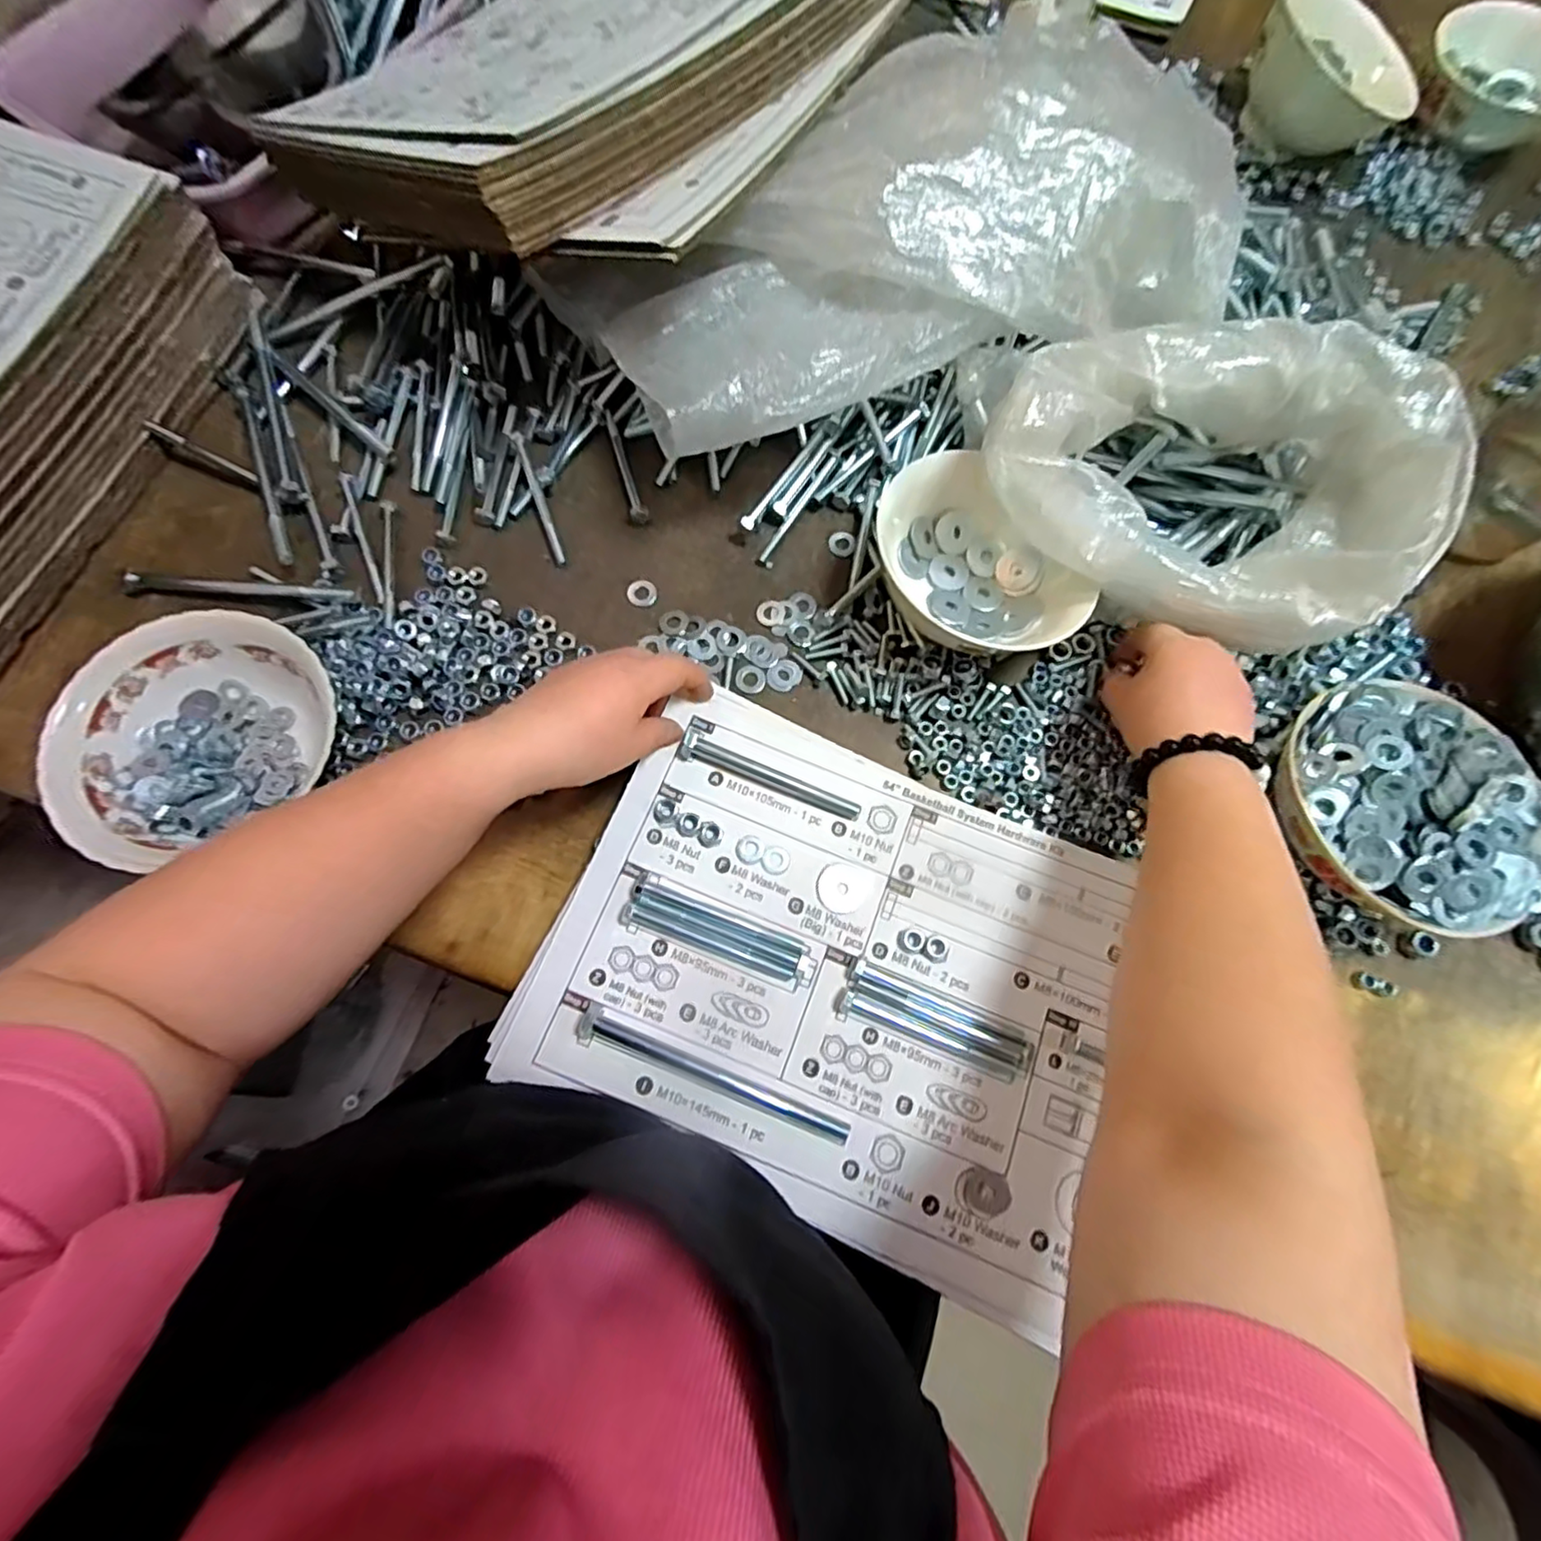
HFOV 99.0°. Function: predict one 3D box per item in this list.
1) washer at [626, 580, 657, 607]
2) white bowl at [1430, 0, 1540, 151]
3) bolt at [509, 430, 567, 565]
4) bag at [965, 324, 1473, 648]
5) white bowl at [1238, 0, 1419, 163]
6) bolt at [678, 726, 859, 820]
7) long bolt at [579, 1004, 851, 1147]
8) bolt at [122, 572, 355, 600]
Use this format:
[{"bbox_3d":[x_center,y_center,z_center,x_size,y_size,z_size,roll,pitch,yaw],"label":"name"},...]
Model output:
[{"bbox_3d":[-0.087,-0.121,0.448,0.019,0.005,0.019,1,74,-2],"label":"washer"},{"bbox_3d":[0.630,-0.589,0.568,0.138,0.057,0.120,30,75,6],"label":"white bowl"},{"bbox_3d":[-0.160,-0.189,0.452,0.009,0.014,0.102,-20,76,-7],"label":"bolt"},{"bbox_3d":[0.251,-0.165,0.400,0.242,0.126,0.167,18,75,3],"label":"bag"},{"bbox_3d":[0.467,-0.580,0.555,0.132,0.078,0.132,1,74,-2],"label":"white bowl"},{"bbox_3d":[0.000,0.004,0.389,0.111,0.020,0.016,22,75,4],"label":"bolt"},{"bbox_3d":[-0.029,0.161,0.345,0.150,0.014,0.016,21,75,4],"label":"long bolt"},{"bbox_3d":[-0.346,-0.118,0.422,0.149,0.011,0.009,3,74,-1],"label":"bolt"}]

